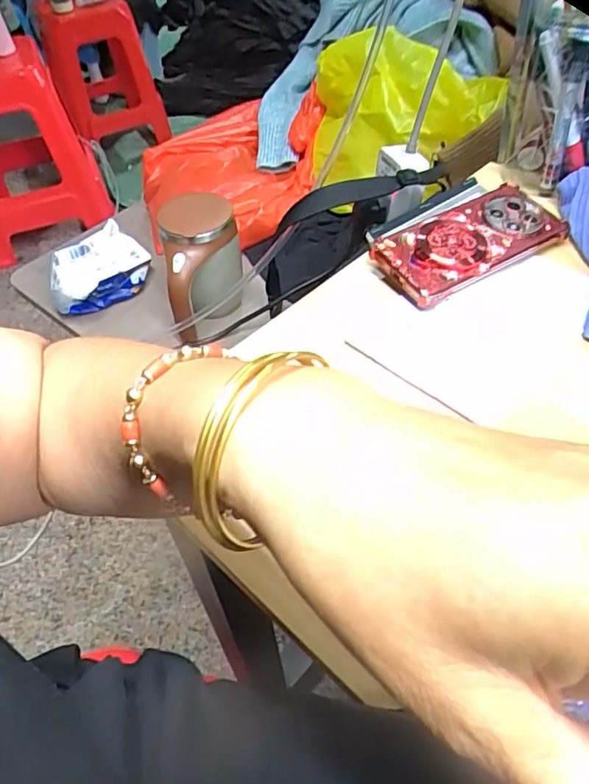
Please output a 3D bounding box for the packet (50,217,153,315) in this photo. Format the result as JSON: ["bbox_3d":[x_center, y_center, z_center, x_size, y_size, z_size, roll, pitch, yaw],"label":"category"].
[{"bbox_3d":[-0.257,-0.157,0.742,0.138,0.091,0.030,-45,16,-28],"label":"packet"}]

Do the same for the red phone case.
[{"bbox_3d":[0.151,-0.131,0.485,0.163,0.019,0.073,-27,53,-18],"label":"red phone case"}]

